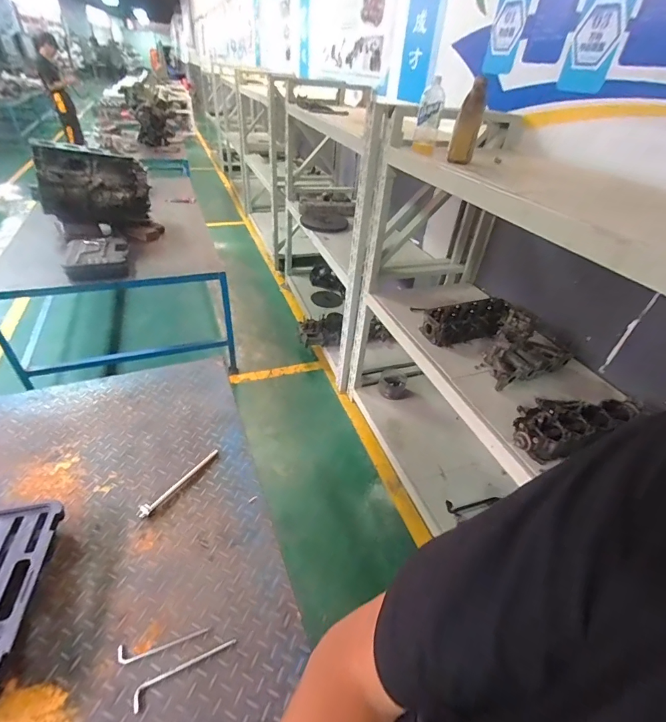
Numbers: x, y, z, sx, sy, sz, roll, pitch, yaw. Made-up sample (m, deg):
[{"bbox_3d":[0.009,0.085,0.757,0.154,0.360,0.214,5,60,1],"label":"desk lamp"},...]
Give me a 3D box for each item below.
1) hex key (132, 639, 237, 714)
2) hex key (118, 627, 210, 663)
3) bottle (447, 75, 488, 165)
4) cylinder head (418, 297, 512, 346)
[{"bbox_3d":[-0.285,0.593,0.721,0.192,0.004,0.034,-20,47,-25],"label":"hex key"},{"bbox_3d":[-0.340,0.570,0.747,0.174,0.004,0.030,-5,42,-10],"label":"hex key"},{"bbox_3d":[0.415,-0.732,1.148,0.073,0.218,0.058,12,38,8],"label":"bottle"},{"bbox_3d":[0.564,-0.160,1.555,0.357,0.139,0.134,-7,40,-16],"label":"cylinder head"}]

